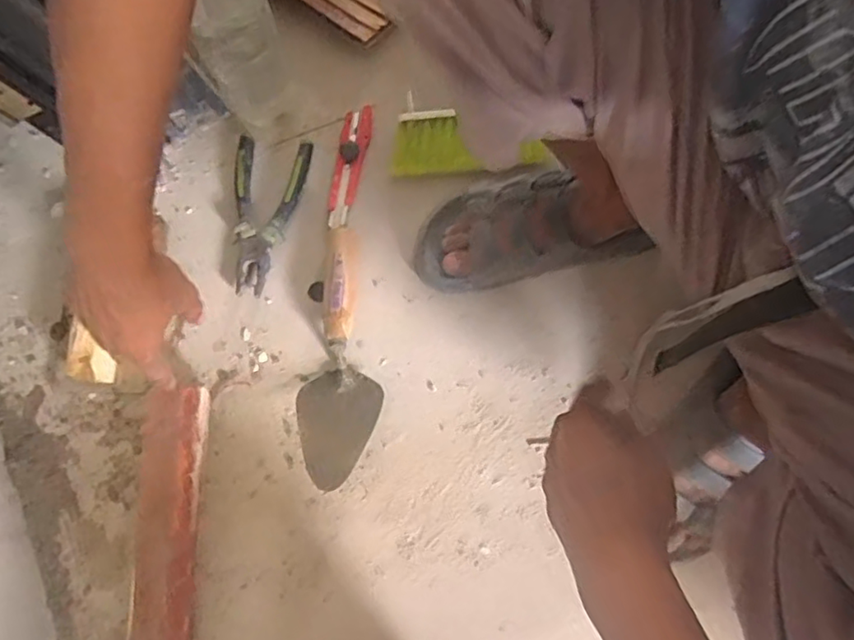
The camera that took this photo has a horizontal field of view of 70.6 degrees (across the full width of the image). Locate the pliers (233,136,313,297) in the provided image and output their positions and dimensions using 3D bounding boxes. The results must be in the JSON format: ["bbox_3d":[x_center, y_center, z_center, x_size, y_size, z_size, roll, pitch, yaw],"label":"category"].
[{"bbox_3d":[-0.185,-0.118,0.677,0.084,0.018,0.177,7,78,2],"label":"pliers"}]

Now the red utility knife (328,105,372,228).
[{"bbox_3d":[-0.088,-0.178,0.694,0.033,0.012,0.148,8,78,2],"label":"red utility knife"}]

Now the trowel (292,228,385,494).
[{"bbox_3d":[-0.083,0.036,0.626,0.092,0.057,0.264,11,78,3],"label":"trowel"}]

